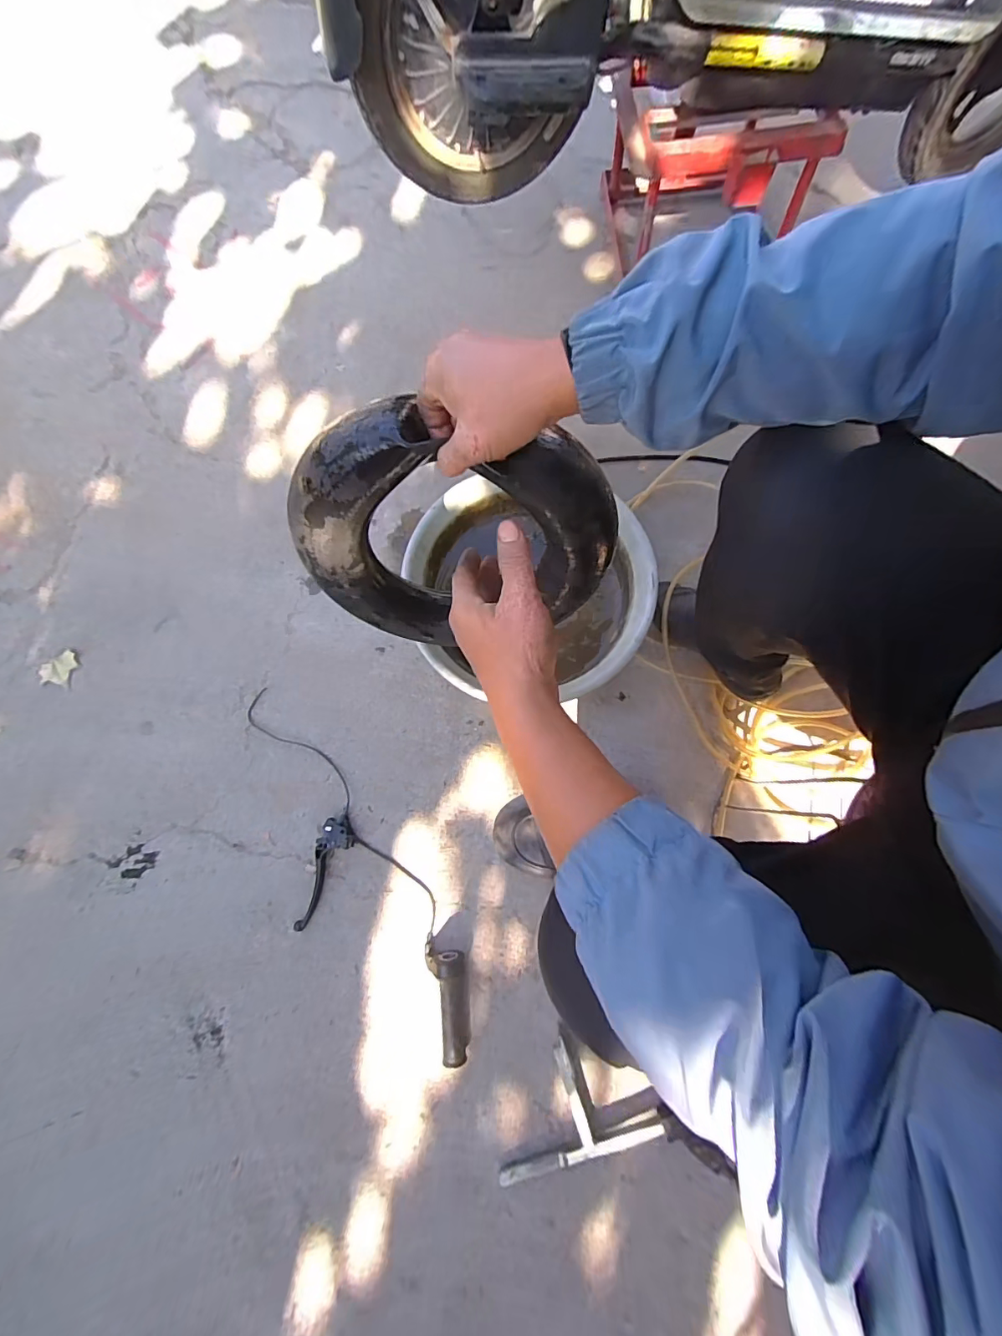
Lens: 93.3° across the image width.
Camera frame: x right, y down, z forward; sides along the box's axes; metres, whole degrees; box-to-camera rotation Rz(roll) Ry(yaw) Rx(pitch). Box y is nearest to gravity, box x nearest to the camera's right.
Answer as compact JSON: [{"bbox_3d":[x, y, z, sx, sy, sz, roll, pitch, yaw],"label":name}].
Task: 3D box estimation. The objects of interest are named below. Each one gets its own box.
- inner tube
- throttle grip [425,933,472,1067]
[{"bbox_3d":[-0.043,-0.120,0.483,0.301,0.266,0.102,3,76,2],"label":"inner tube"},{"bbox_3d":[-0.077,0.478,0.672,0.057,0.057,0.154,-5,76,0],"label":"throttle grip"}]

